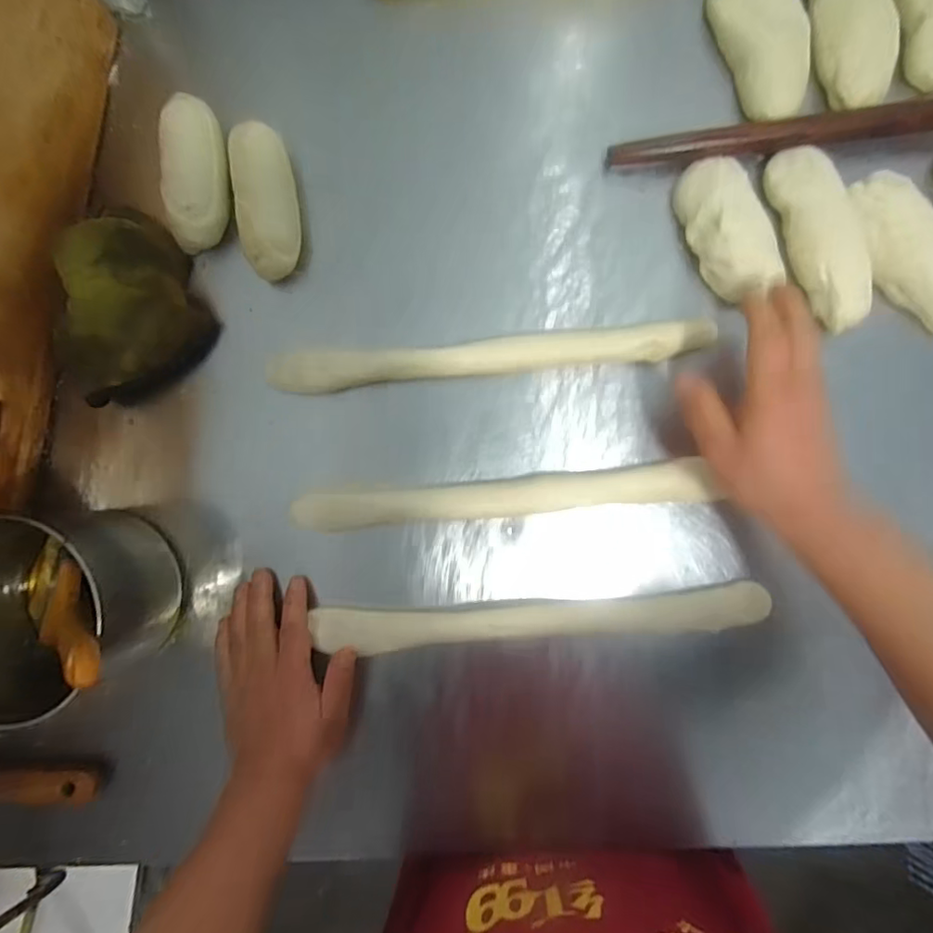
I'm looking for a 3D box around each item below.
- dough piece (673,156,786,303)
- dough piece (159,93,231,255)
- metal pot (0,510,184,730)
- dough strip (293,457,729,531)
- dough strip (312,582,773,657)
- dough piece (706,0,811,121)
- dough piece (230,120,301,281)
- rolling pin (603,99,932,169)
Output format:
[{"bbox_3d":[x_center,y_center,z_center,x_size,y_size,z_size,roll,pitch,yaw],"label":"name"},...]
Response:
[{"bbox_3d":[0.202,-0.186,0.424,0.053,0.027,0.111,-25,88,4],"label":"dough piece"},{"bbox_3d":[-0.220,-0.242,0.448,0.044,0.031,0.120,-1,90,4],"label":"dough piece"},{"bbox_3d":[-0.310,0.112,0.416,0.142,0.101,0.132,0,90,4],"label":"metal pot"},{"bbox_3d":[0.032,0.025,0.448,0.330,0.024,0.032,-5,89,0],"label":"dough strip"},{"bbox_3d":[0.056,0.122,0.438,0.350,0.018,0.033,-4,89,3],"label":"dough strip"},{"bbox_3d":[0.233,-0.336,0.428,0.051,0.031,0.123,-23,88,4],"label":"dough piece"},{"bbox_3d":[-0.163,-0.215,0.445,0.047,0.032,0.115,-6,89,4],"label":"dough piece"},{"bbox_3d":[0.312,-0.264,0.427,0.393,0.025,0.028,-3,90,4],"label":"rolling pin"}]

